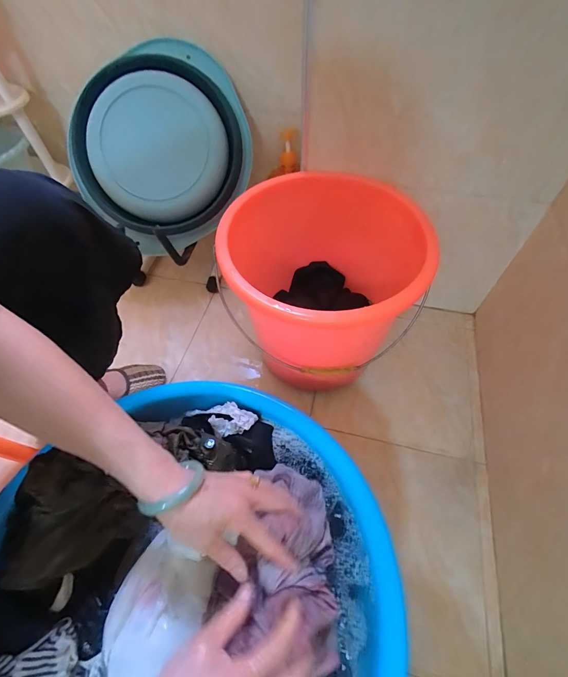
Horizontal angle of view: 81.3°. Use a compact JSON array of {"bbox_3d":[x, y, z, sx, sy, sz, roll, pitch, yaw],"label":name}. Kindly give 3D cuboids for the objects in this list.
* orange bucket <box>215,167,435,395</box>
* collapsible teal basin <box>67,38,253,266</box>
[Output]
[{"bbox_3d":[0.065,-0.070,0.601,0.301,0.309,0.306,16,60,13],"label":"orange bucket"},{"bbox_3d":[-0.246,-0.391,0.669,0.351,0.065,0.375,-1,102,-5],"label":"collapsible teal basin"}]

